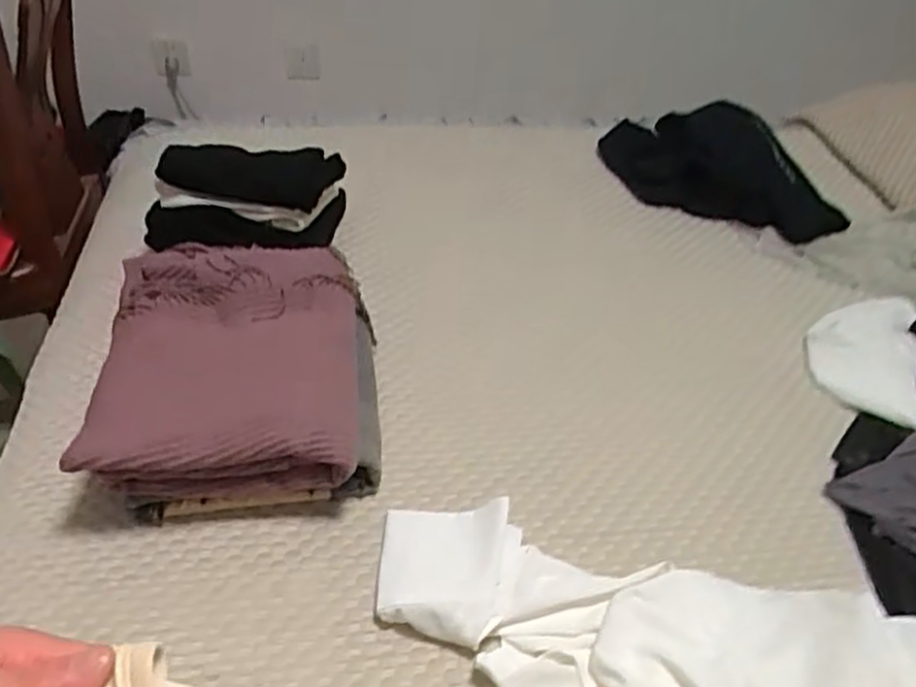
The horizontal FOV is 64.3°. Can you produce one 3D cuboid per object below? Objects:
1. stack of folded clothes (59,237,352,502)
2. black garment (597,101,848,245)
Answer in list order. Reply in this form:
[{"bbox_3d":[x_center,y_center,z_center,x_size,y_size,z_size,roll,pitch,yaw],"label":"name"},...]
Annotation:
[{"bbox_3d":[-0.224,0.032,0.741,0.243,0.132,0.275,-2,43,-8],"label":"stack of folded clothes"},{"bbox_3d":[0.451,-0.312,1.237,0.408,0.086,0.269,19,44,15],"label":"black garment"}]

